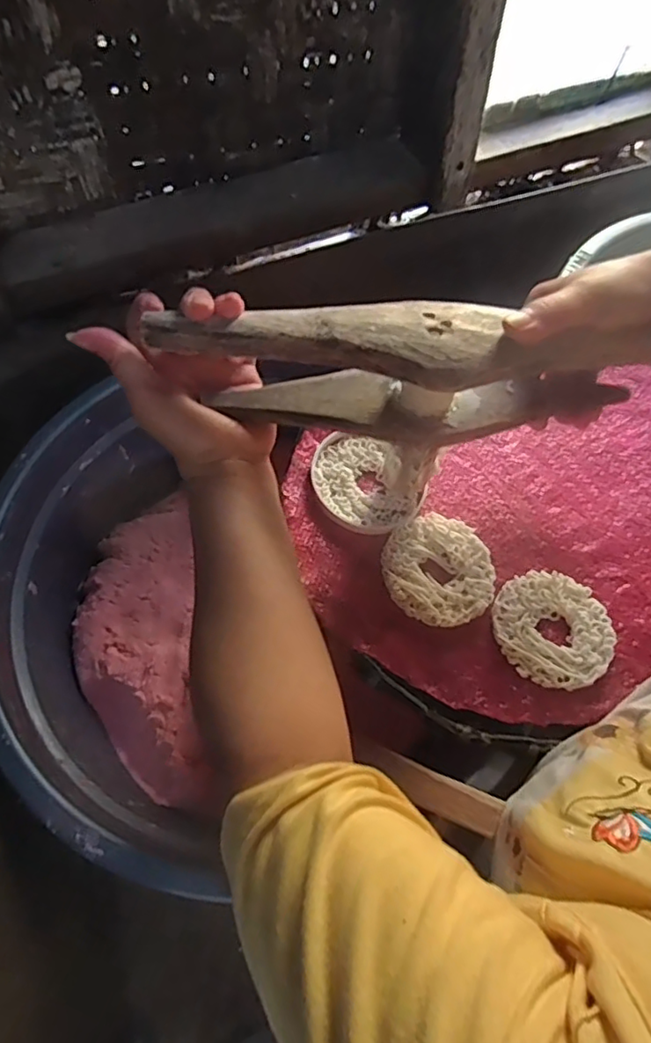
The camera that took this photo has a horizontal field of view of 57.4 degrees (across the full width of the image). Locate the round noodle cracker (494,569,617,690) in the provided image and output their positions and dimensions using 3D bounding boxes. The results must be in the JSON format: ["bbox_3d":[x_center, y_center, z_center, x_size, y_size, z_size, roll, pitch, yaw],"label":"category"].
[{"bbox_3d":[0.155,0.071,0.402,0.077,0.009,0.078,1,64,-3],"label":"round noodle cracker"}]

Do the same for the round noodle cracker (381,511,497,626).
[{"bbox_3d":[0.081,0.032,0.419,0.078,0.006,0.080,1,64,-3],"label":"round noodle cracker"}]

